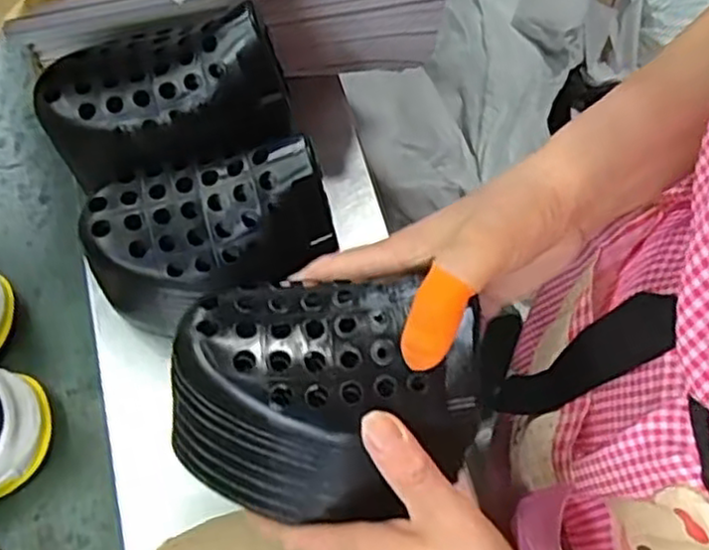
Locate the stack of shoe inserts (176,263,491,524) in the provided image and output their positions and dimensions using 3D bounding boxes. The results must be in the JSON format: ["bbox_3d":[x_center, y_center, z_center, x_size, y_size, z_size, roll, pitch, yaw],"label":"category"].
[{"bbox_3d":[-0.014,0.057,0.337,0.138,0.061,0.100,-2,66,-3],"label":"stack of shoe inserts"}]

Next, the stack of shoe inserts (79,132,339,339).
[{"bbox_3d":[-0.093,-0.032,0.449,0.144,0.066,0.086,-24,69,-12],"label":"stack of shoe inserts"}]

